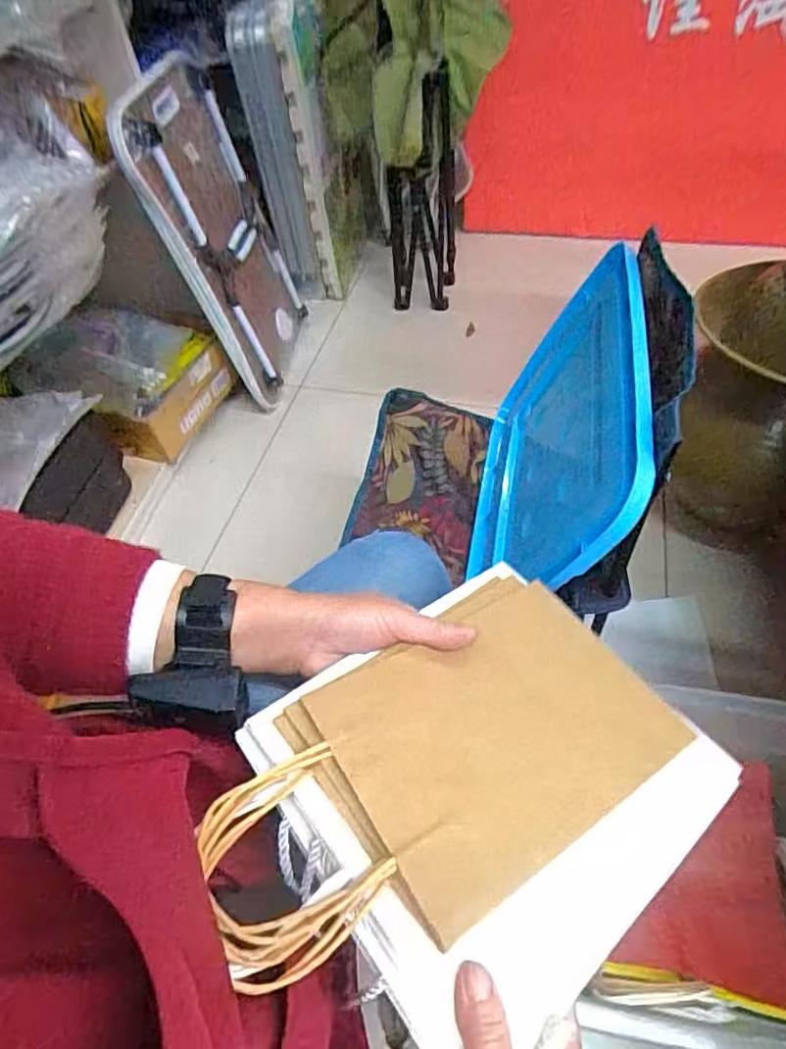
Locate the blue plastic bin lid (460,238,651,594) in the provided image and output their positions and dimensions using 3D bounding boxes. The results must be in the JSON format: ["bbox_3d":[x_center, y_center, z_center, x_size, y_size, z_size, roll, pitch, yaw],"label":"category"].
[{"bbox_3d":[0.174,-0.082,0.672,0.028,0.328,0.381,20,54,-9],"label":"blue plastic bin lid"}]

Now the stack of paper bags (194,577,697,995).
[{"bbox_3d":[0.030,0.134,0.353,0.282,0.015,0.156,-20,51,-29],"label":"stack of paper bags"}]

